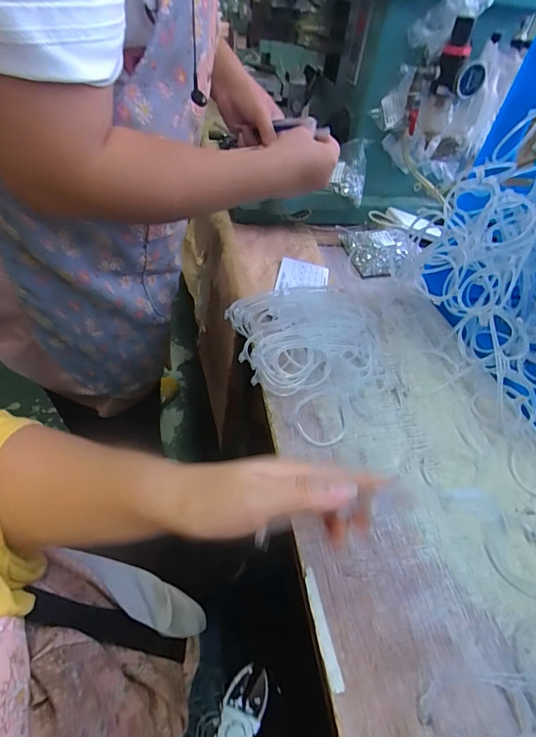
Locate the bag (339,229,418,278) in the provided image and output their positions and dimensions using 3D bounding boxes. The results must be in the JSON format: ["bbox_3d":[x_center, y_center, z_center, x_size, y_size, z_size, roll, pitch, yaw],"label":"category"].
[{"bbox_3d":[0.178,-0.192,0.636,0.092,0.038,0.125,-2,46,-9],"label":"bag"}]

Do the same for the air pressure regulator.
[{"bbox_3d":[0.270,-0.425,0.546,0.037,0.083,0.057,-10,49,-18],"label":"air pressure regulator"}]

